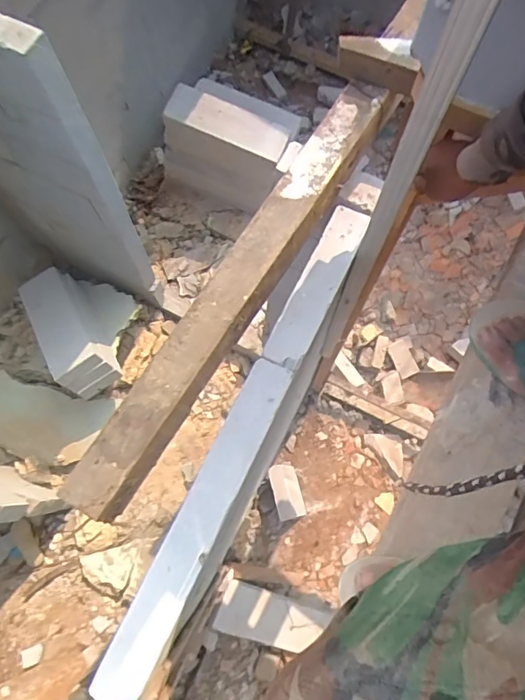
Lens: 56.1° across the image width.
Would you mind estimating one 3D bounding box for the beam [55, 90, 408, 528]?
[{"bbox_3d":[-0.034,-0.112,0.844,0.098,0.096,0.866,31,77,9],"label":"beam"}]

